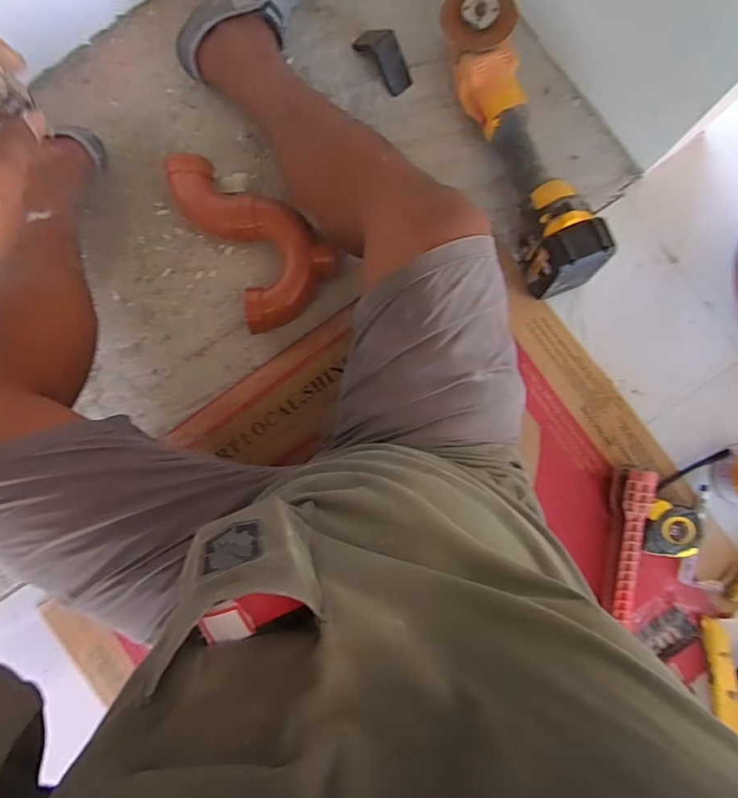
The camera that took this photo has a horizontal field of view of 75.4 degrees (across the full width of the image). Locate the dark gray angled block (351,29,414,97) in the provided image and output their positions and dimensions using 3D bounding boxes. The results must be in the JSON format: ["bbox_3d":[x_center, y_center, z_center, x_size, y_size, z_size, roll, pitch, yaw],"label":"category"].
[{"bbox_3d":[0.021,-0.479,0.662,0.039,0.043,0.097,-37,88,1],"label":"dark gray angled block"}]

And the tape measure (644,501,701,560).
[{"bbox_3d":[0.397,0.173,0.632,0.074,0.036,0.071,0,87,2],"label":"tape measure"}]

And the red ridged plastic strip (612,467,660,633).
[{"bbox_3d":[0.342,0.197,0.628,0.049,0.044,0.208,4,87,2],"label":"red ridged plastic strip"}]

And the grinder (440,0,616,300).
[{"bbox_3d":[0.194,-0.325,0.621,0.083,0.113,0.385,-20,88,2],"label":"grinder"}]

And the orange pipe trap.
[{"bbox_3d":[-0.153,-0.228,0.648,0.137,0.062,0.255,-30,86,0],"label":"orange pipe trap"}]

